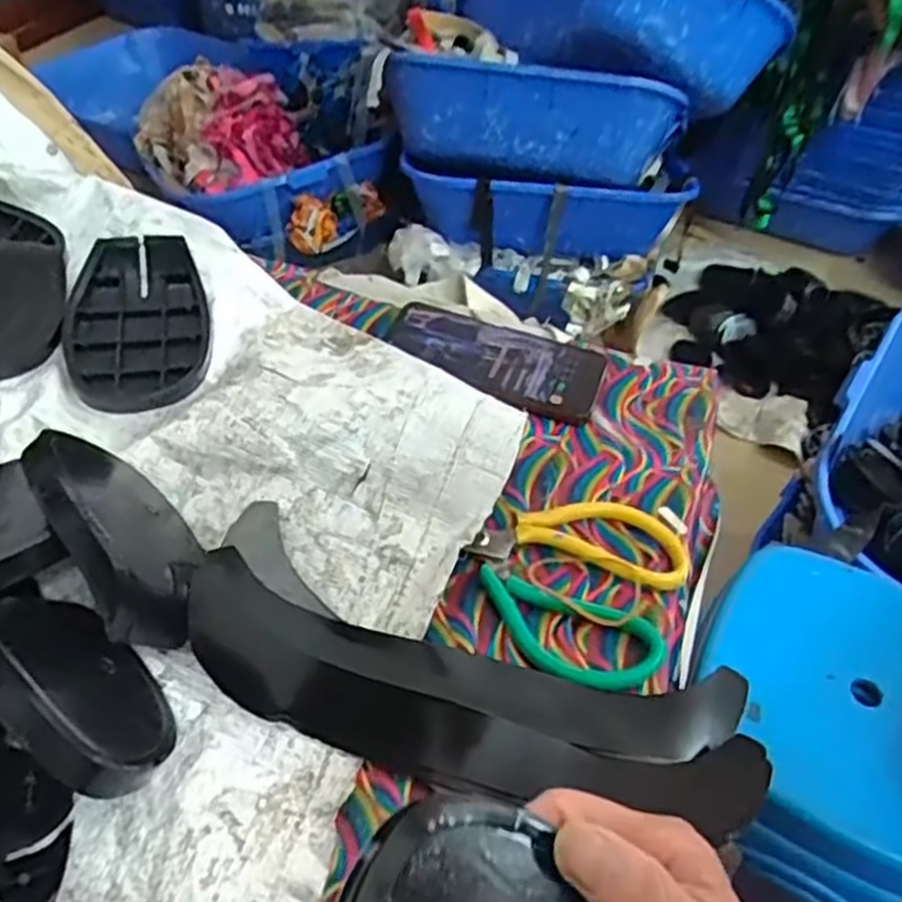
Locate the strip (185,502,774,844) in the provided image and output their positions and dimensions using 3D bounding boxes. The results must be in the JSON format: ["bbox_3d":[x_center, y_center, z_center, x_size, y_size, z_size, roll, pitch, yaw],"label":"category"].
[{"bbox_3d":[0.006,0.108,0.395,0.291,0.017,0.101,16,47,10],"label":"strip"}]

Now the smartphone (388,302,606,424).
[{"bbox_3d":[0.029,-0.067,0.583,0.158,0.011,0.083,17,47,11],"label":"smartphone"}]

